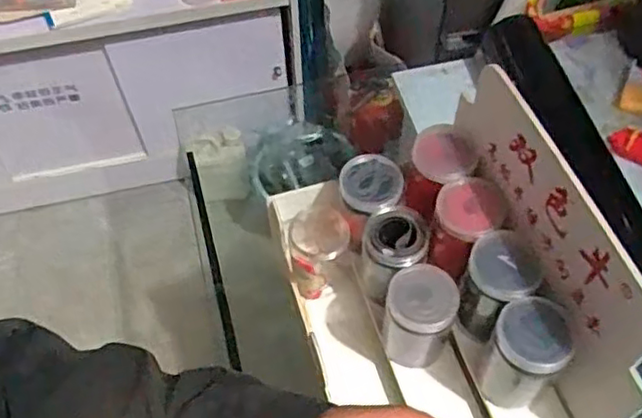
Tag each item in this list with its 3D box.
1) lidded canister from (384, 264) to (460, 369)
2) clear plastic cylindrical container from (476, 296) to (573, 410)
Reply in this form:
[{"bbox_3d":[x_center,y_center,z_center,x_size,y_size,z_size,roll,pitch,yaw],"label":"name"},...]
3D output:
[{"bbox_3d":[0.107,0.121,0.713,0.074,0.123,0.071,2,56,3],"label":"lidded canister"},{"bbox_3d":[0.200,0.144,0.642,0.068,0.111,0.073,-1,56,1],"label":"clear plastic cylindrical container"}]

